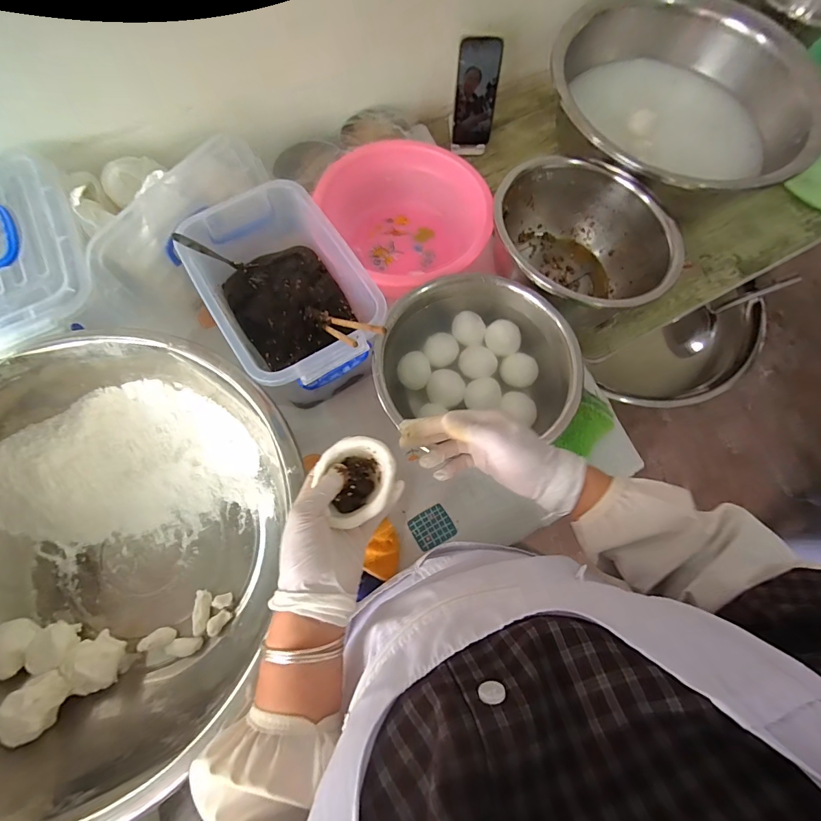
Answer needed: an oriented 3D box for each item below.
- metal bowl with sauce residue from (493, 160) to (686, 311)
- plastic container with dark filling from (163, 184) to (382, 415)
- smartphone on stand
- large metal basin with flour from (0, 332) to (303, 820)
[{"bbox_3d":[0.264,-0.256,0.642,0.281,0.144,0.269,1,72,-2],"label":"metal bowl with sauce residue"},{"bbox_3d":[-0.168,-0.149,0.568,0.185,0.152,0.284,-30,75,-11],"label":"plastic container with dark filling"},{"bbox_3d":[0.116,-0.564,0.718,0.083,0.157,0.063,11,72,2],"label":"smartphone on stand"},{"bbox_3d":[-0.383,0.155,0.466,0.410,0.157,0.464,18,72,4],"label":"large metal basin with flour"}]

